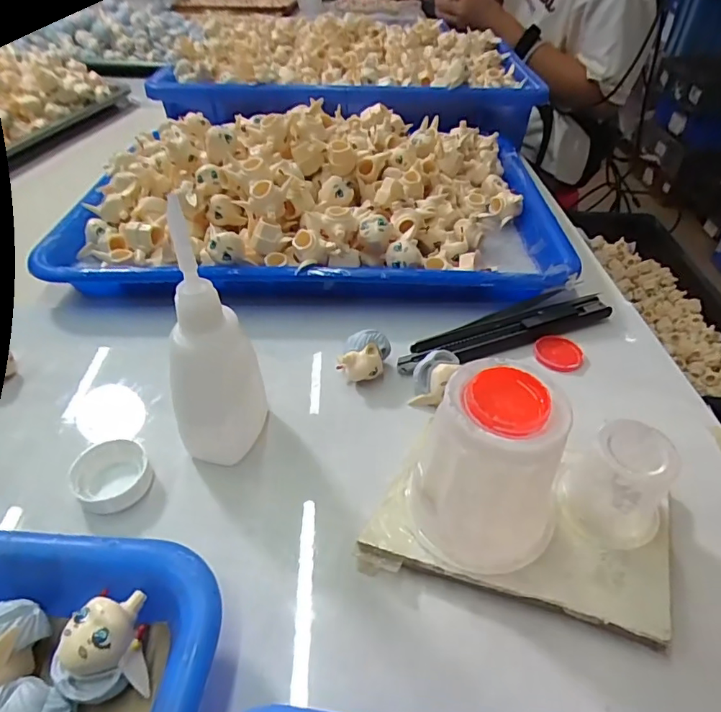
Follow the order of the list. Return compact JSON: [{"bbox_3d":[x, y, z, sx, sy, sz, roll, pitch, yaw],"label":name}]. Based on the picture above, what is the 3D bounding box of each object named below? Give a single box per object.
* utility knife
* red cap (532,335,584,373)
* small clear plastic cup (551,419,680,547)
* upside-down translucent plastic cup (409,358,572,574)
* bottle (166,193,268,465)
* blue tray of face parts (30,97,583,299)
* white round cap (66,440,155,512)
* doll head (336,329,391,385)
[{"bbox_3d":[0.085,-0.013,0.282,0.136,0.010,0.016,-16,46,-18],"label":"utility knife"},{"bbox_3d":[0.110,-0.002,0.277,0.026,0.004,0.026,1,43,-1],"label":"red cap"},{"bbox_3d":[0.094,0.048,0.185,0.035,0.043,0.029,31,51,28],"label":"small clear plastic cup"},{"bbox_3d":[0.044,0.040,0.174,0.049,0.064,0.044,32,51,29],"label":"upside-down translucent plastic cup"},{"bbox_3d":[-0.058,-0.001,0.195,0.034,0.111,0.027,-9,44,-10],"label":"bottle"},{"bbox_3d":[-0.030,-0.122,0.364,0.333,0.079,0.233,0,43,-1],"label":"blue tray of face parts"},{"bbox_3d":[-0.106,0.049,0.211,0.030,0.011,0.031,1,43,-1],"label":"white round cap"},{"bbox_3d":[0.001,0.002,0.256,0.026,0.026,0.020,4,43,3],"label":"doll head"}]

